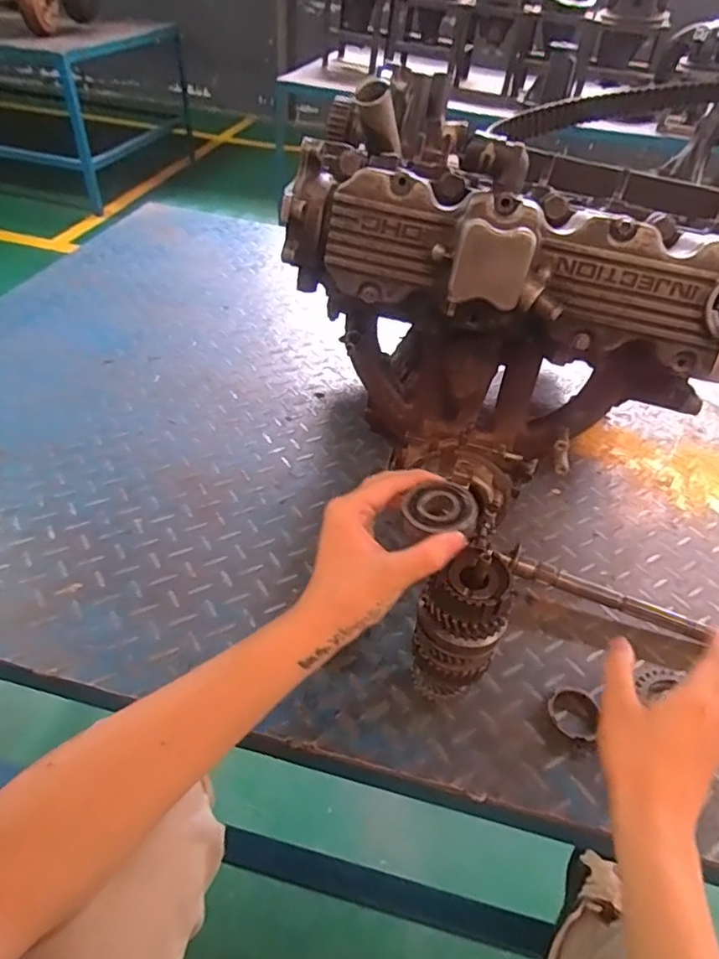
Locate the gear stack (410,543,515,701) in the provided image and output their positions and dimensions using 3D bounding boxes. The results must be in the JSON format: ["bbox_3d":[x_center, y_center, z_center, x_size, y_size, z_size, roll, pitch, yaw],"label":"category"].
[{"bbox_3d":[0.080,0.132,0.480,0.064,0.166,0.058,24,46,18],"label":"gear stack"}]

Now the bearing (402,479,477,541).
[{"bbox_3d":[0.058,0.019,0.406,0.050,0.011,0.041,13,44,7],"label":"bearing"}]

